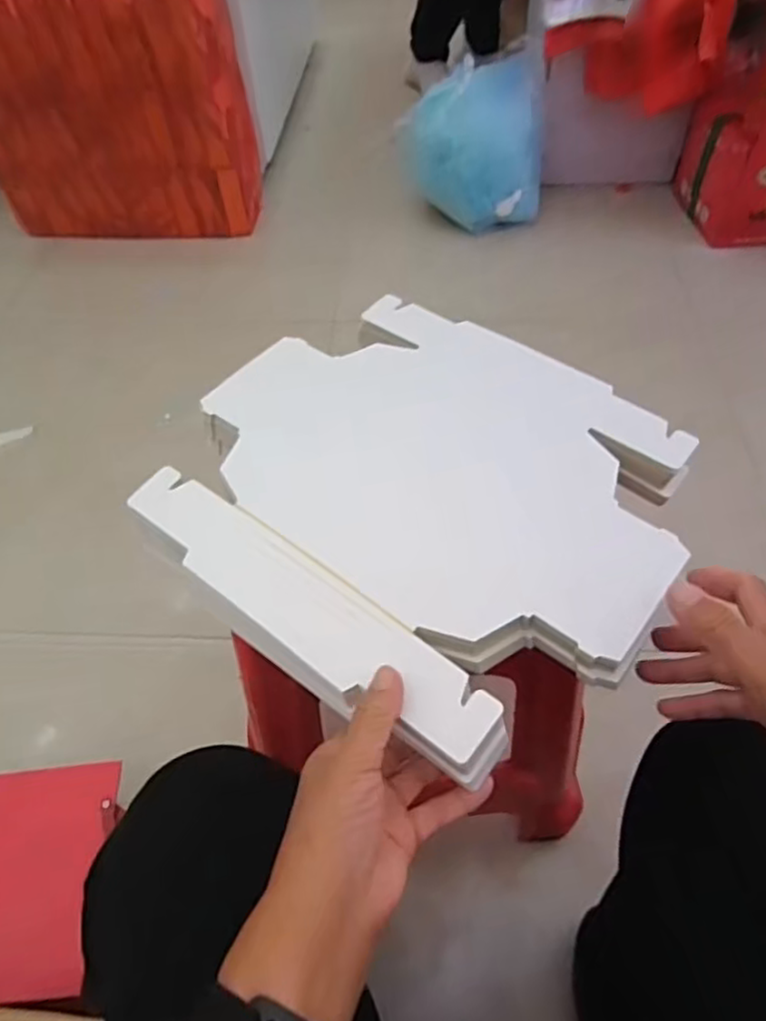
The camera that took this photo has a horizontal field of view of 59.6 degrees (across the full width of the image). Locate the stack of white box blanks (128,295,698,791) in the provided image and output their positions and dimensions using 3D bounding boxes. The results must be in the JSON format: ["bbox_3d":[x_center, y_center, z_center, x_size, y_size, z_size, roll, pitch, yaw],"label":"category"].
[{"bbox_3d":[0.037,-0.013,0.510,0.339,0.044,0.323,31,59,25],"label":"stack of white box blanks"}]

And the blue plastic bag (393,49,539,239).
[{"bbox_3d":[0.214,-0.869,1.600,0.333,0.300,0.199,5,52,7],"label":"blue plastic bag"}]

